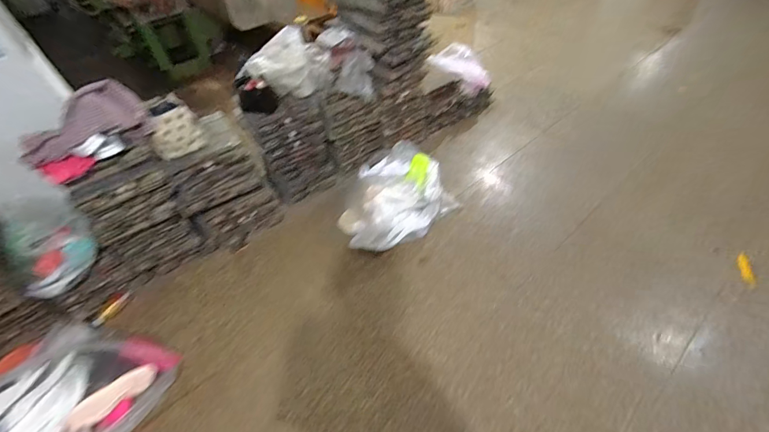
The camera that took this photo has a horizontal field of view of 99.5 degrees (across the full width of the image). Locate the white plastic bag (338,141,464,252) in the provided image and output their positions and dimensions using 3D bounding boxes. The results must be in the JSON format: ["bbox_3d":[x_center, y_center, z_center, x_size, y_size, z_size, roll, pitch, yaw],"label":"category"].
[{"bbox_3d":[0.044,-0.124,1.864,0.693,0.290,0.533,-36,55,-25],"label":"white plastic bag"}]

